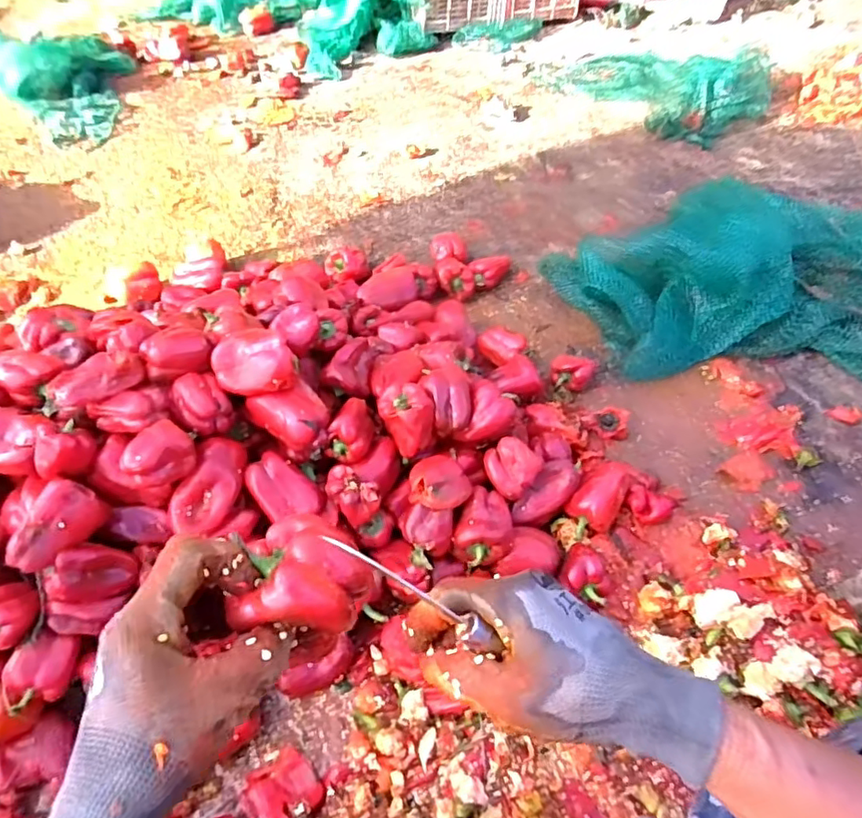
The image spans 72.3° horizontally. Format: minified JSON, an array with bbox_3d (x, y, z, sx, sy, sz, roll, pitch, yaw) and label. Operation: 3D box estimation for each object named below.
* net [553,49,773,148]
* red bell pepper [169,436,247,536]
[{"bbox_3d":[0.415,-0.602,1.083,0.405,0.123,0.151,31,59,27],"label":"net"},{"bbox_3d":[-0.244,0.085,0.650,0.045,0.052,0.115,17,54,18],"label":"red bell pepper"}]

